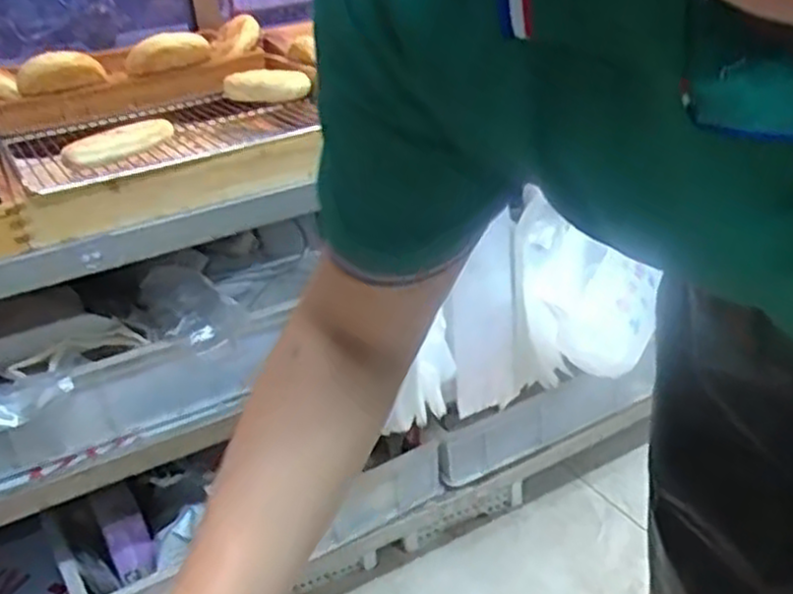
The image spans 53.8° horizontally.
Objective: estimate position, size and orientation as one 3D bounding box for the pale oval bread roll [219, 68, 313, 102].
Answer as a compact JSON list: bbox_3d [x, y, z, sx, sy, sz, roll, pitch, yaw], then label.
[{"bbox_3d":[-0.183,-0.291,1.074,0.123,0.034,0.056,10,31,28],"label":"pale oval bread roll"}]

